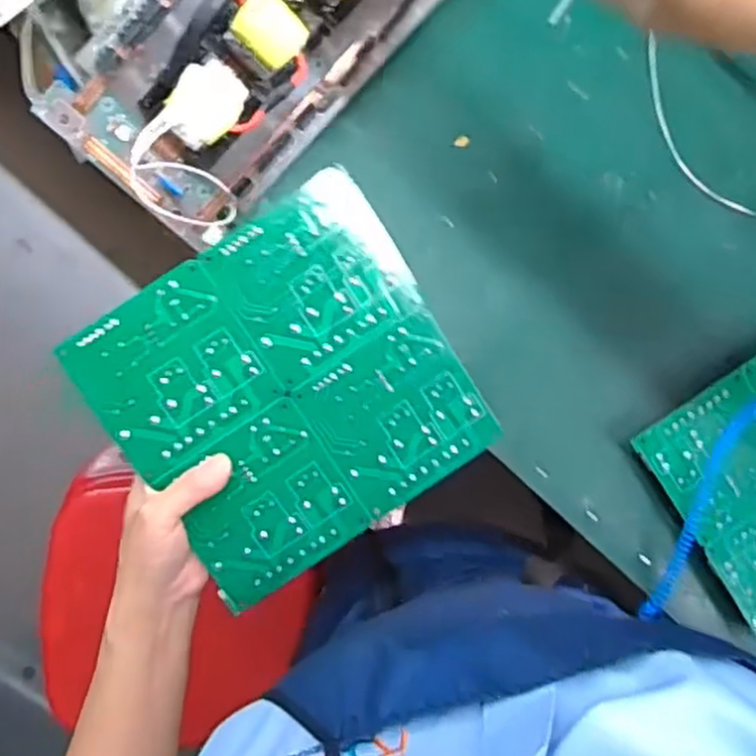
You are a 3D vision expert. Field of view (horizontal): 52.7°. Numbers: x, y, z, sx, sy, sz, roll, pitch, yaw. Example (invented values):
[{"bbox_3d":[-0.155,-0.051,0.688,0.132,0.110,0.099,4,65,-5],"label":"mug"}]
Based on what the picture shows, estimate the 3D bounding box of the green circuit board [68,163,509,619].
[{"bbox_3d":[-0.049,0.008,0.435,0.185,0.005,0.178,-34,98,-4],"label":"green circuit board"}]

